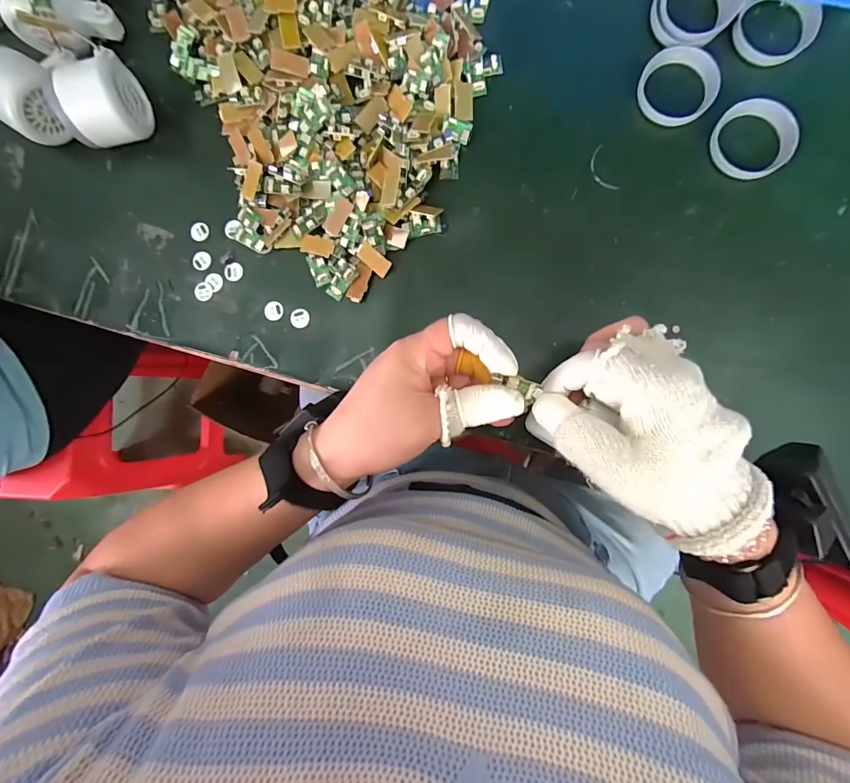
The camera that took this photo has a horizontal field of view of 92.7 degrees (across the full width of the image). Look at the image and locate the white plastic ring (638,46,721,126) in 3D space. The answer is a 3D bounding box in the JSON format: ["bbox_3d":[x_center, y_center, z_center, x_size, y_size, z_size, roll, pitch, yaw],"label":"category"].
[{"bbox_3d":[0.205,-0.248,0.328,0.058,0.008,0.059,0,89,6],"label":"white plastic ring"}]

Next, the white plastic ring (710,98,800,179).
[{"bbox_3d":[0.256,-0.196,0.316,0.061,0.016,0.048,41,93,6],"label":"white plastic ring"}]

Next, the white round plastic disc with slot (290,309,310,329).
[{"bbox_3d":[-0.112,-0.065,0.359,0.017,0.004,0.018,0,89,6],"label":"white round plastic disc with slot"}]

